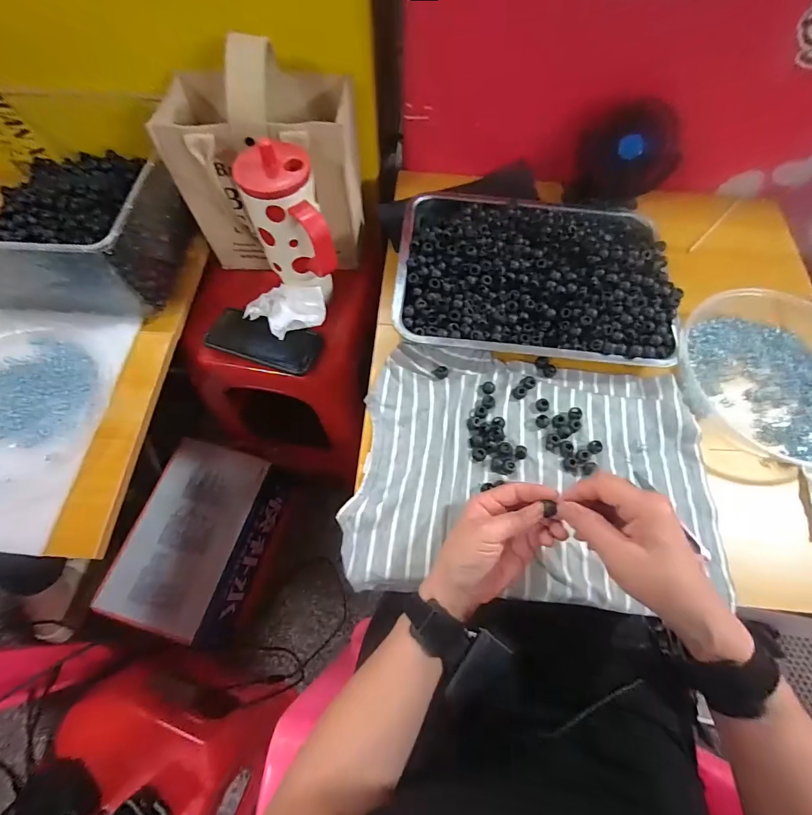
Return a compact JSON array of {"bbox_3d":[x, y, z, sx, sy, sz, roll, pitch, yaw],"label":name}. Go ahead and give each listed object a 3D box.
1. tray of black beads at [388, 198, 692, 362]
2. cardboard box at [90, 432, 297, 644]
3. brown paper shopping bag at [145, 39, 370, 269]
[{"bbox_3d":[0.163,-0.177,0.519,0.336,0.059,0.254,5,66,2],"label":"tray of black beads"},{"bbox_3d":[-0.396,0.270,0.824,0.216,0.190,0.338,12,67,4],"label":"cardboard box"},{"bbox_3d":[-0.192,-0.323,0.554,0.240,0.269,0.133,16,67,6],"label":"brown paper shopping bag"}]

